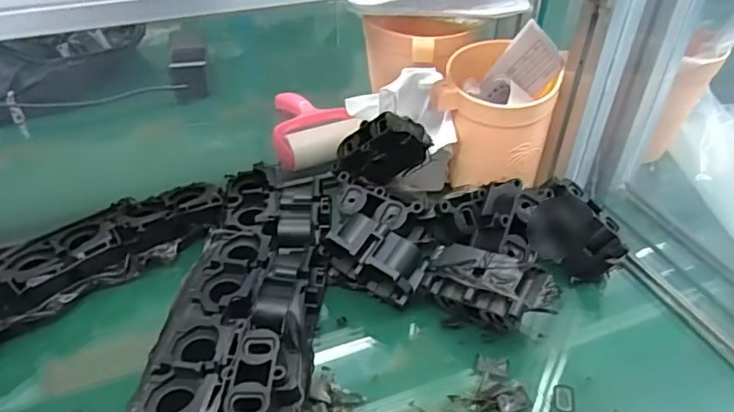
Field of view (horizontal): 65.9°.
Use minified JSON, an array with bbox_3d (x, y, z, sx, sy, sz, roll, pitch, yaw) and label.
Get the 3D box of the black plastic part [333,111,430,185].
[{"bbox_3d":[0.015,-0.063,0.588,0.093,0.072,0.051,1,38,0],"label":"black plastic part"}]

